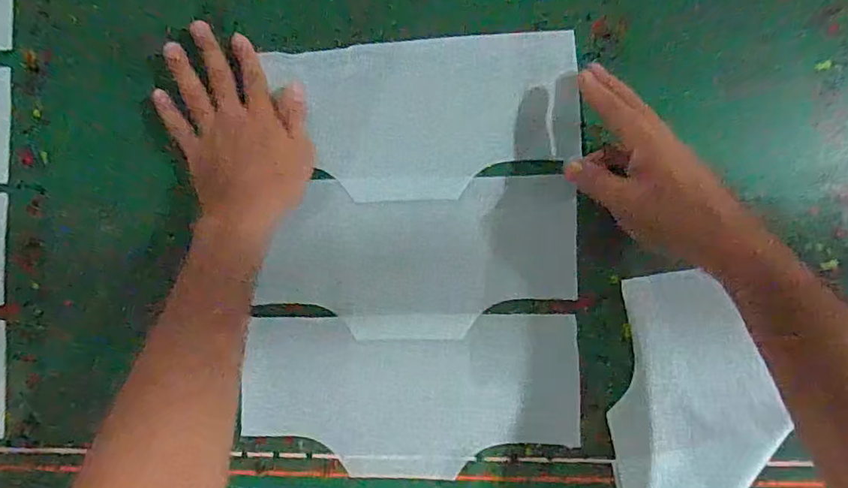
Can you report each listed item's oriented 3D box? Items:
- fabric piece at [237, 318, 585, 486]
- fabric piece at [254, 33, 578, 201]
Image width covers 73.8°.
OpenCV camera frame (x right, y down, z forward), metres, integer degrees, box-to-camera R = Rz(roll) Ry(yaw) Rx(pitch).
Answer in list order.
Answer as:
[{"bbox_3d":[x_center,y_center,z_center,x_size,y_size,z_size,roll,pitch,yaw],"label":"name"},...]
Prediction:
[{"bbox_3d":[-0.012,0.131,0.484,0.282,0.009,0.136,-1,89,5],"label":"fabric piece"},{"bbox_3d":[0.004,-0.106,0.481,0.250,0.006,0.131,-4,91,3],"label":"fabric piece"}]

